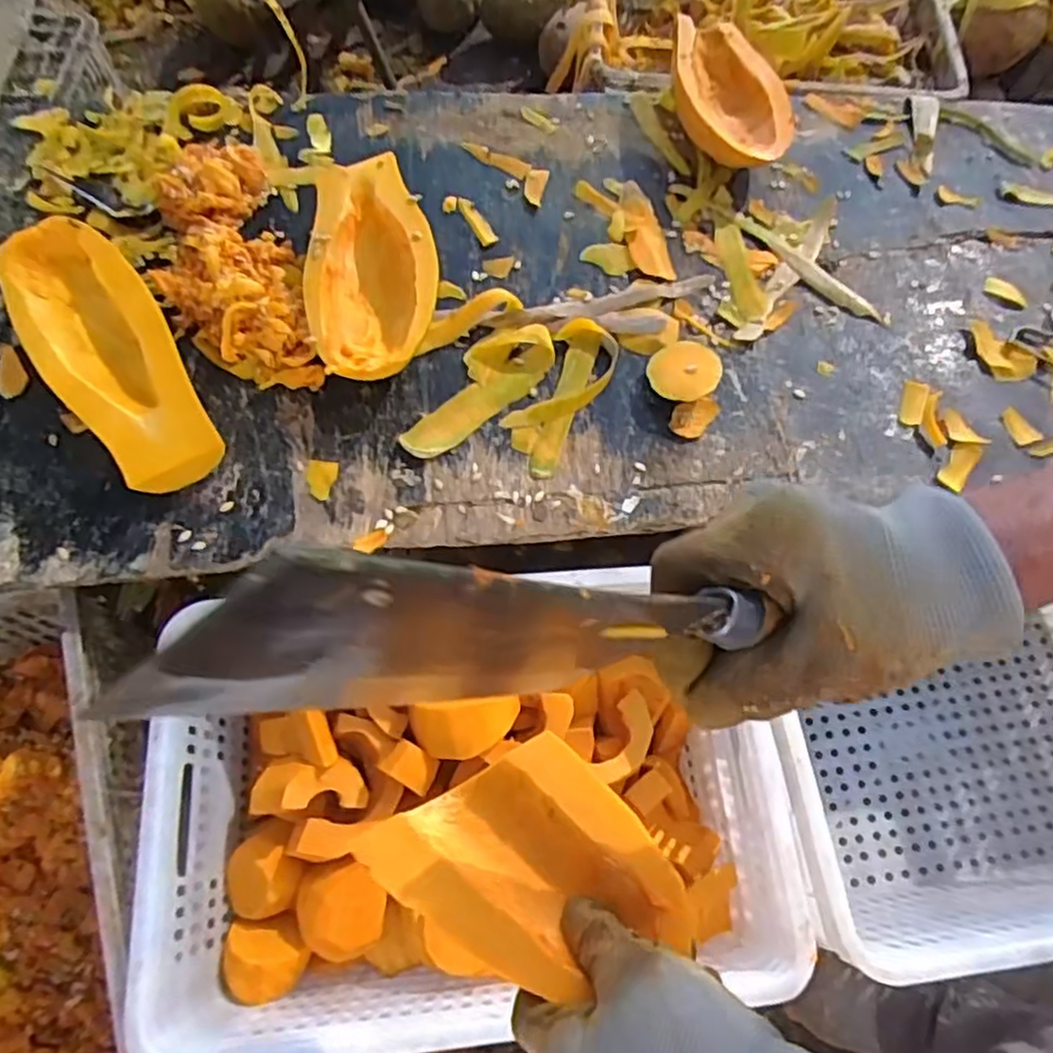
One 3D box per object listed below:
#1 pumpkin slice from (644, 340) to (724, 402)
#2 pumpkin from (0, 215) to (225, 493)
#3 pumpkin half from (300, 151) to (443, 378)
[{"bbox_3d":[0.165,-0.161,0.750,0.070,0.029,0.077,1,66,-2],"label":"pumpkin slice"},{"bbox_3d":[-0.391,-0.159,0.676,0.117,0.086,0.282,-28,70,-14],"label":"pumpkin"},{"bbox_3d":[-0.161,-0.264,0.746,0.132,0.072,0.279,-9,68,-6],"label":"pumpkin half"}]

